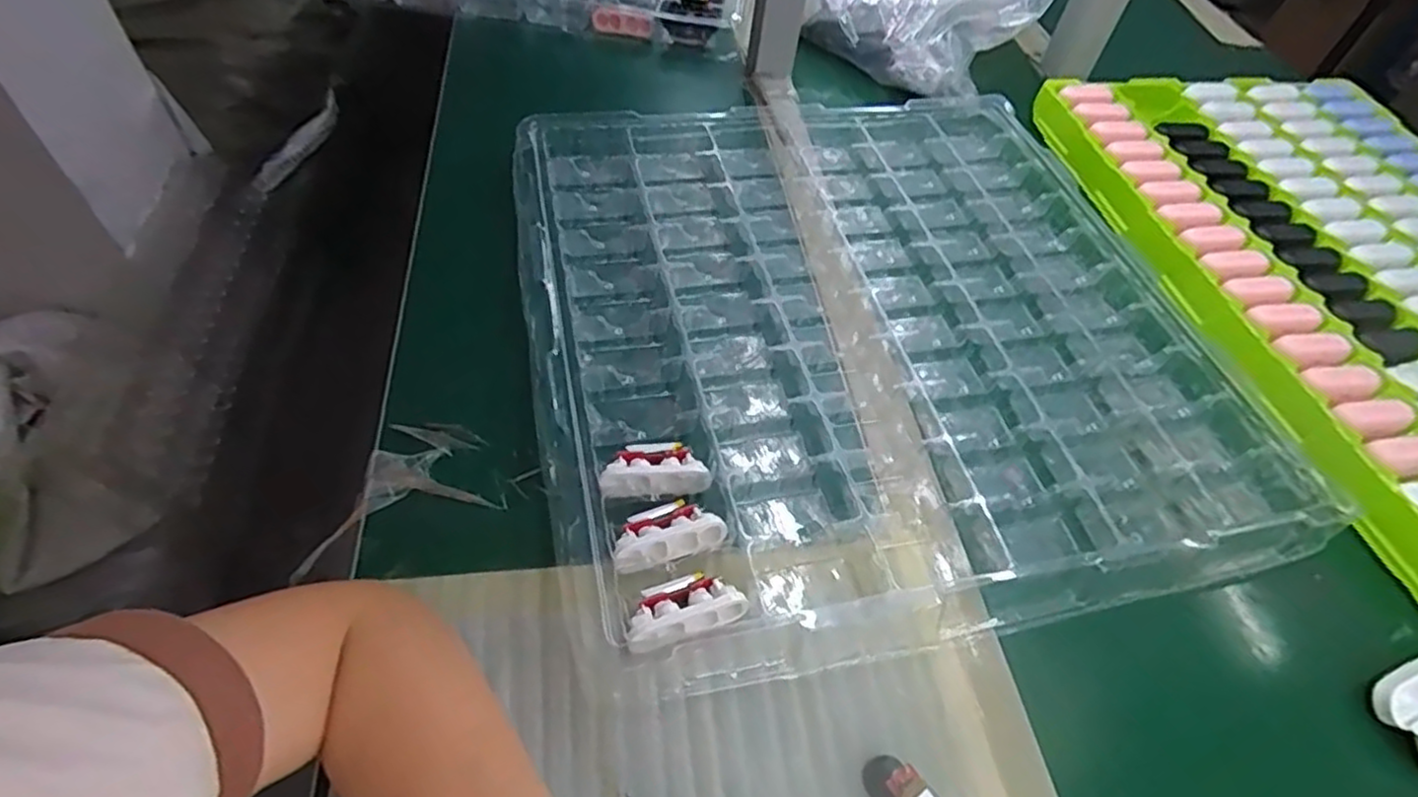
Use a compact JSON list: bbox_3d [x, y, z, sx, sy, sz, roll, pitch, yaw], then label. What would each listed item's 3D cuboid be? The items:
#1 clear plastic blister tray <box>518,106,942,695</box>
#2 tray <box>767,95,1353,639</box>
[{"bbox_3d":[-0.003,-0.058,0.486,0.229,0.029,0.479,-7,54,-12],"label":"clear plastic blister tray"},{"bbox_3d":[0.216,-0.088,0.529,0.253,0.026,0.475,-6,54,-11],"label":"tray"}]

